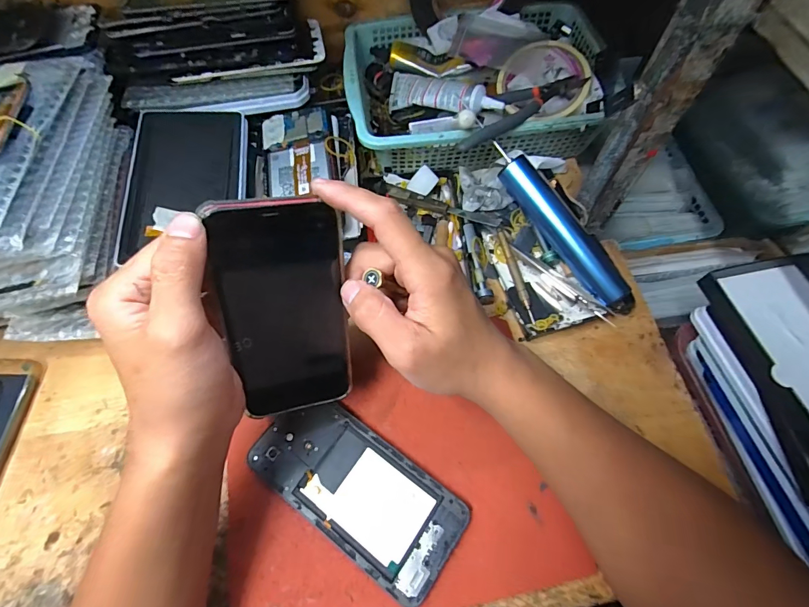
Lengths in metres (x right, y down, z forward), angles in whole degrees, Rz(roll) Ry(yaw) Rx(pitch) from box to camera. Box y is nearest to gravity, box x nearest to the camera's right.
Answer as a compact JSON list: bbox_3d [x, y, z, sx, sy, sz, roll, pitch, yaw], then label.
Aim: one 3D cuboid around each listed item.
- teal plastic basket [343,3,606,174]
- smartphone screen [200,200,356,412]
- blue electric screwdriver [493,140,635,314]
[{"bbox_3d":[0.074,-0.228,0.433,0.260,0.074,0.190,-7,65,-2],"label":"teal plastic basket"},{"bbox_3d":[-0.073,0.009,0.253,0.073,0.148,0.011,-11,31,-18],"label":"smartphone screen"},{"bbox_3d":[0.143,-0.065,0.356,0.029,0.024,0.177,-36,85,-14],"label":"blue electric screwdriver"}]

